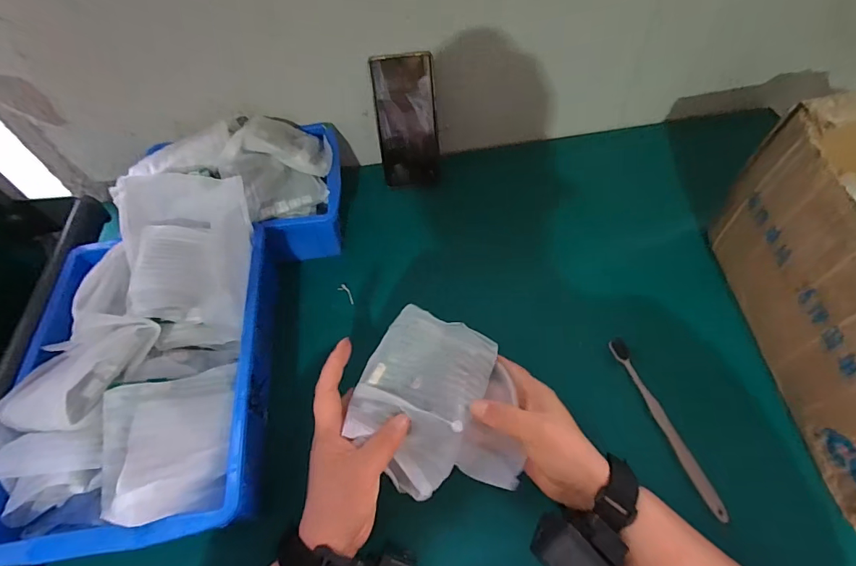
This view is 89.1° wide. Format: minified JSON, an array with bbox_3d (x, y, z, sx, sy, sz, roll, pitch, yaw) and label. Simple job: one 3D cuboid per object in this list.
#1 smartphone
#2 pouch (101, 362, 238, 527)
[{"bbox_3d":[-0.026,-0.202,0.555,0.075,0.160,0.010,-7,35,-2],"label":"smartphone"},{"bbox_3d":[-0.197,0.123,0.336,0.084,0.024,0.103,2,63,-36],"label":"pouch"}]

